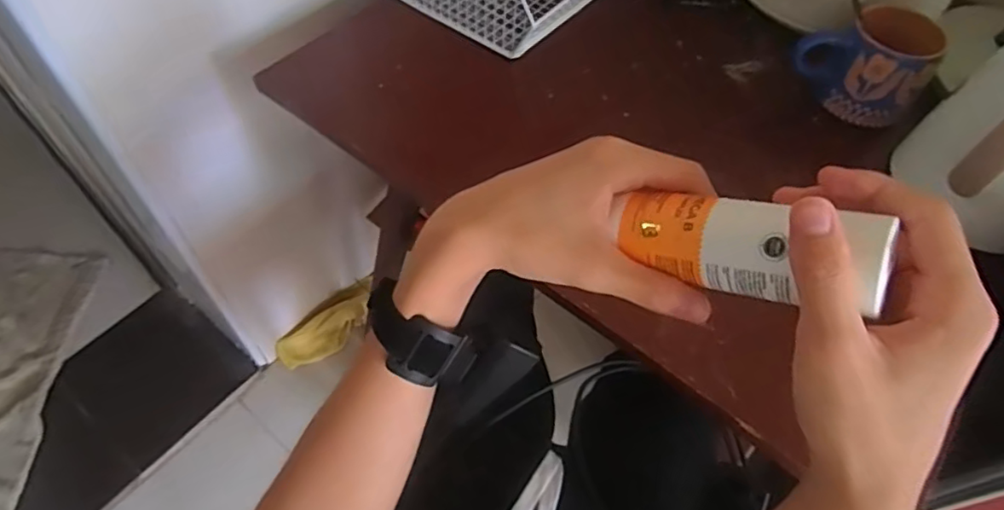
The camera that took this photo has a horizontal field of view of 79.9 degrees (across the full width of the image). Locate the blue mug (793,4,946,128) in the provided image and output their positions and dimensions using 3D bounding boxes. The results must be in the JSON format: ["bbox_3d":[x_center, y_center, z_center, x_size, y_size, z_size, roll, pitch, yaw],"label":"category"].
[{"bbox_3d":[0.356,-0.188,0.584,0.079,0.078,0.112,-39,67,-25],"label":"blue mug"}]

